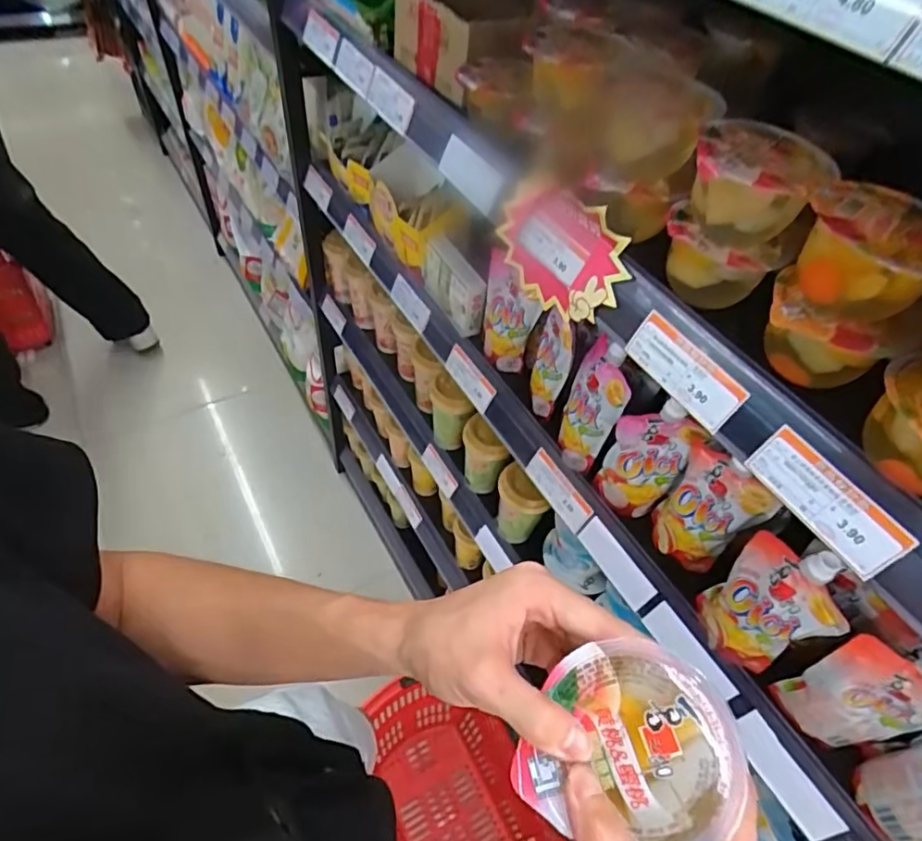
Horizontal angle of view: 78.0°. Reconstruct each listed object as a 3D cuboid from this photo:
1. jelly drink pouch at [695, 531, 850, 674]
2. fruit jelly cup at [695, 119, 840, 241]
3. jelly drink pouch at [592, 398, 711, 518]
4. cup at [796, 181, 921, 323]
[{"bbox_3d":[0.249,0.147,0.461,0.027,0.160,0.080,-23,58,-22],"label":"jelly drink pouch"},{"bbox_3d":[0.190,-0.156,0.380,0.079,0.051,0.084,3,52,-4],"label":"fruit jelly cup"},{"bbox_3d":[0.179,0.039,0.550,0.070,0.153,0.028,20,53,10],"label":"jelly drink pouch"},{"bbox_3d":[0.246,-0.098,0.342,0.084,0.051,0.070,40,58,23],"label":"cup"}]

